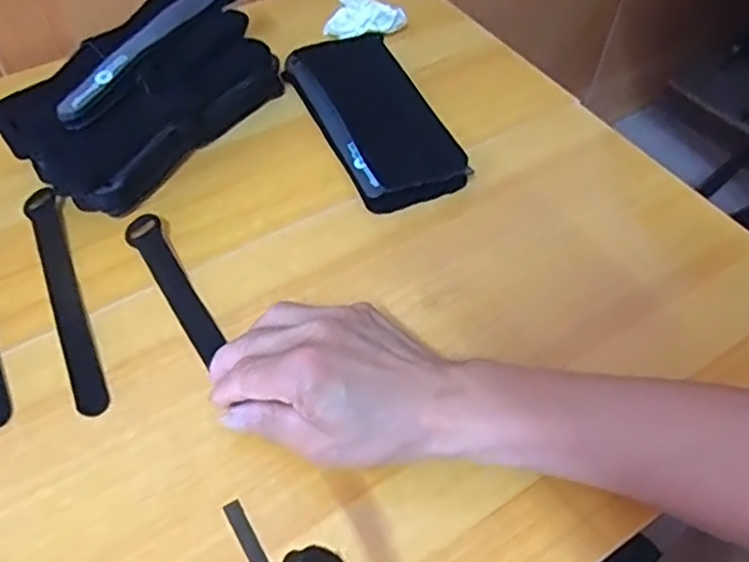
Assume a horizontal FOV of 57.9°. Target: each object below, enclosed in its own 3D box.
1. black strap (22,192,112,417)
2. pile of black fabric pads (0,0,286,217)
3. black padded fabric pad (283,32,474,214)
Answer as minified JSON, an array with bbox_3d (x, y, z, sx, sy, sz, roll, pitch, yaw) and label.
[{"bbox_3d":[-0.210,0.008,0.459,0.021,0.004,0.194,-20,57,-15],"label":"black strap"},{"bbox_3d":[-0.173,-0.154,0.536,0.123,0.080,0.217,32,58,21],"label":"pile of black fabric pads"},{"bbox_3d":[0.000,-0.136,0.560,0.087,0.027,0.207,-20,55,-16],"label":"black padded fabric pad"}]

